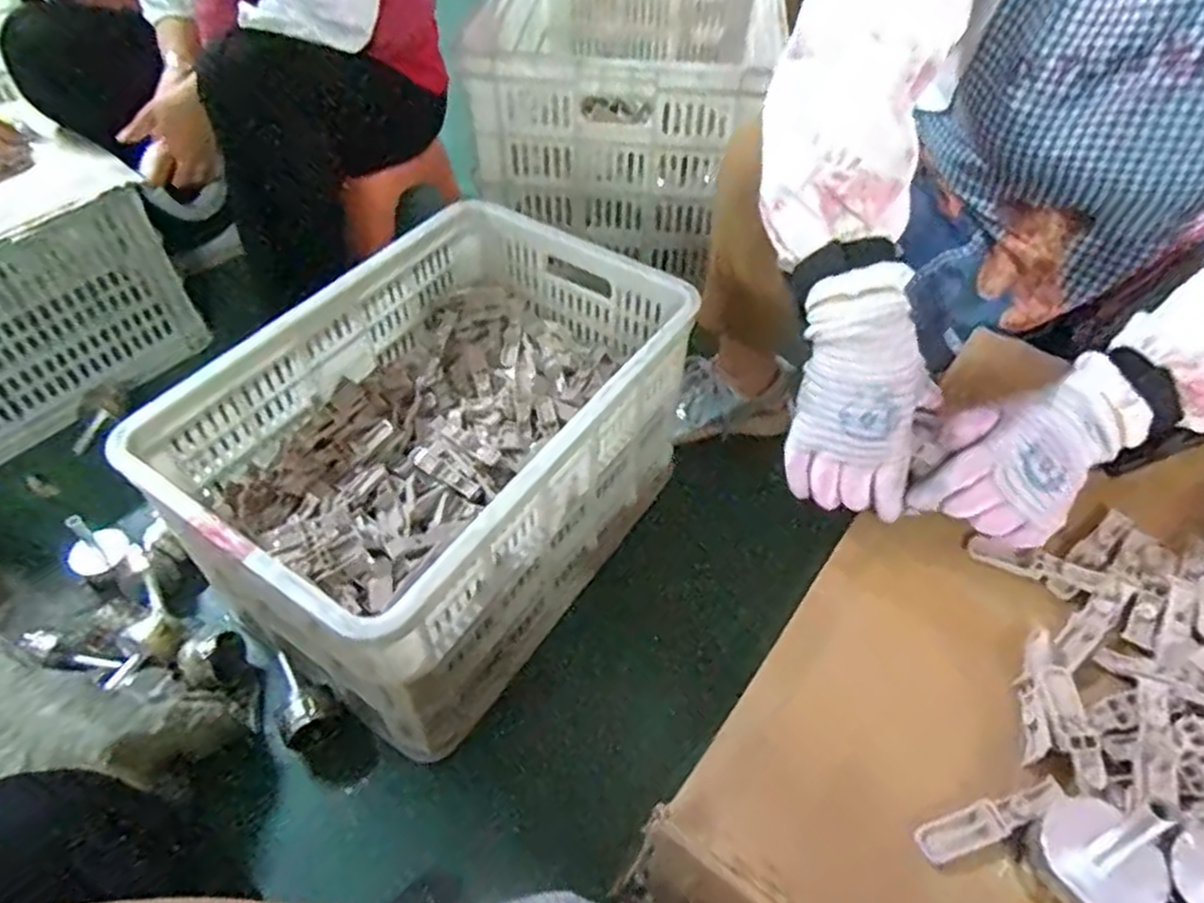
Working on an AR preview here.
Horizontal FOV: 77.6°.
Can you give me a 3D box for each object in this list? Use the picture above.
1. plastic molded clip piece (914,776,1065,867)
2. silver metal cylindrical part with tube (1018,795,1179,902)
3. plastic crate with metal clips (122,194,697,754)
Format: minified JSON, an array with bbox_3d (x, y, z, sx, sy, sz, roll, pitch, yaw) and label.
[{"bbox_3d":[0.239,0.223,0.457,0.099,0.006,0.022,-16,51,-14],"label":"plastic molded clip piece"},{"bbox_3d":[0.274,0.219,0.405,0.058,0.097,0.064,-15,51,-14],"label":"silver metal cylindrical part with tube"},{"bbox_3d":[-0.176,-0.005,0.885,0.371,0.289,0.544,27,54,21],"label":"plastic crate with metal clips"}]

